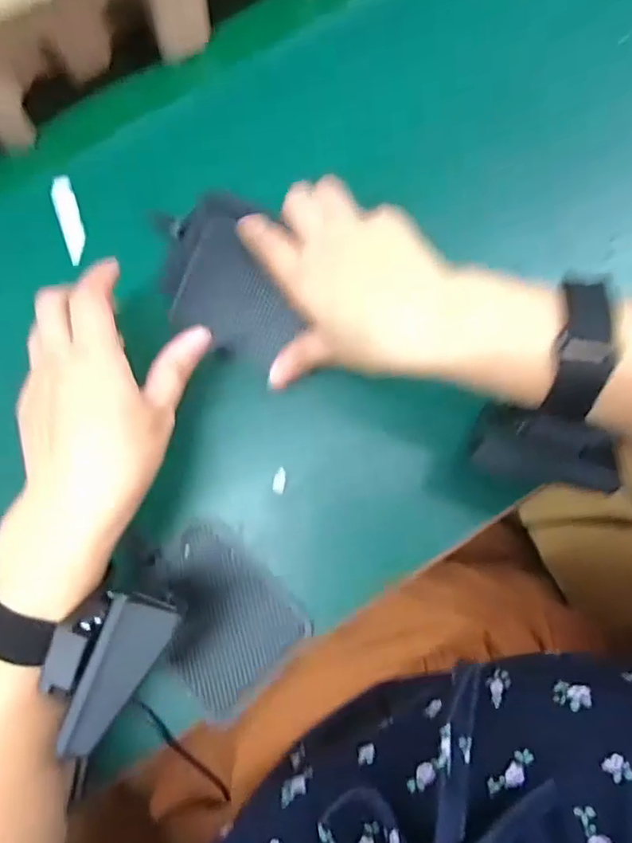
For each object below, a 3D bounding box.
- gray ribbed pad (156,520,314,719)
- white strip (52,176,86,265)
[{"bbox_3d":[-0.059,0.111,0.340,0.076,0.006,0.095,-42,81,-8],"label":"gray ribbed pad"},{"bbox_3d":[-0.162,-0.134,0.381,0.016,0.004,0.059,-20,84,7],"label":"white strip"}]

